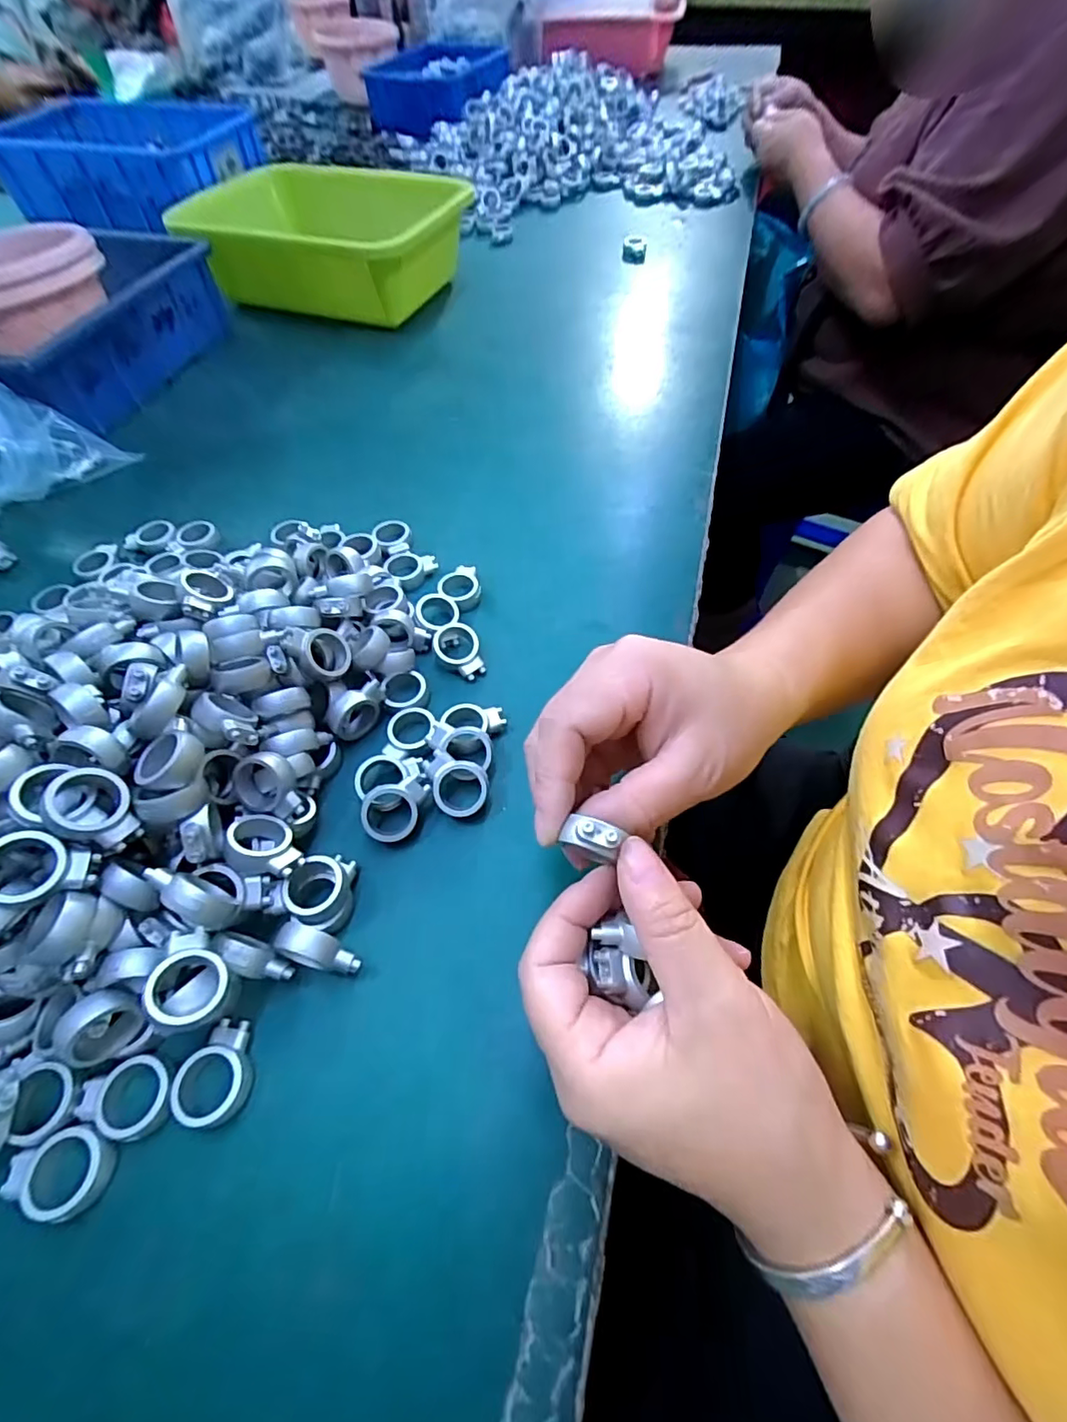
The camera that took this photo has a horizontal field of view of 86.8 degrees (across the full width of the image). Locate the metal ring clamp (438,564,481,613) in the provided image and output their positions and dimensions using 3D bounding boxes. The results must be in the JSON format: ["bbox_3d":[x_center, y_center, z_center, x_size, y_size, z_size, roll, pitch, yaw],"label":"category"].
[{"bbox_3d":[-0.046,-0.078,0.353,0.026,0.008,0.036,-14,56,-8],"label":"metal ring clamp"}]

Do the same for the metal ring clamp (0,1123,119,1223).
[{"bbox_3d":[-0.165,0.160,0.197,0.032,0.012,0.025,6,56,6],"label":"metal ring clamp"}]

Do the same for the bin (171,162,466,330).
[{"bbox_3d":[-0.201,-0.472,0.580,0.272,0.089,0.185,14,57,11],"label":"bin"}]

